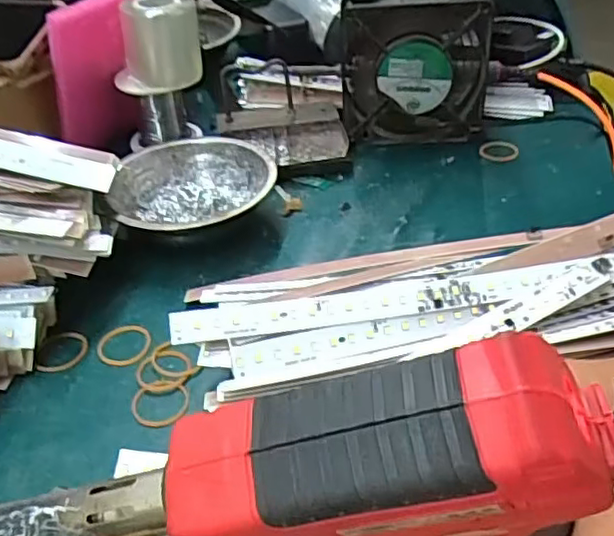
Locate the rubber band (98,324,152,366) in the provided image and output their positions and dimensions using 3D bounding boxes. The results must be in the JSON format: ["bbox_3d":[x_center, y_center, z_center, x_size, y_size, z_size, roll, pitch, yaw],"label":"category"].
[{"bbox_3d":[-0.111,0.046,0.389,0.032,0.004,0.034,-9,38,-8],"label":"rubber band"}]

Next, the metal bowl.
[{"bbox_3d":[-0.085,-0.054,0.484,0.120,0.035,0.123,-10,38,-8],"label":"metal bowl"}]

